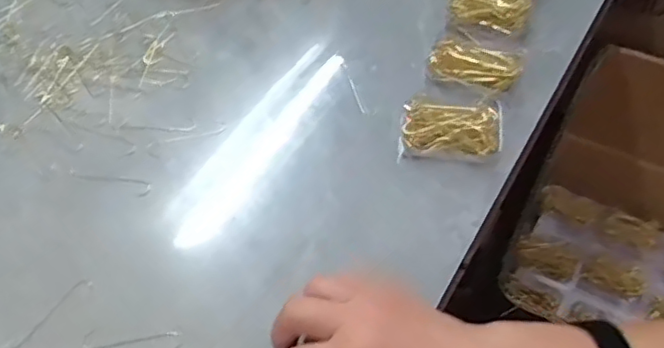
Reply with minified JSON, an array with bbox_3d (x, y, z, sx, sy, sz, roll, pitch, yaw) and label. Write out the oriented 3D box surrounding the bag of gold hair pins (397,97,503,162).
[{"bbox_3d":[0.093,-0.035,0.488,0.078,0.018,0.048,3,57,0],"label":"bag of gold hair pins"}]

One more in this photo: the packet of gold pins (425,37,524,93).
[{"bbox_3d":[0.121,-0.093,0.528,0.073,0.010,0.048,19,58,11],"label":"packet of gold pins"}]

